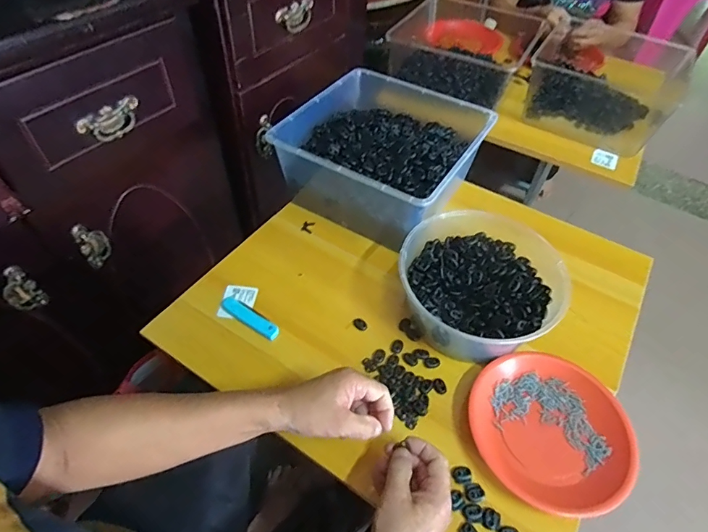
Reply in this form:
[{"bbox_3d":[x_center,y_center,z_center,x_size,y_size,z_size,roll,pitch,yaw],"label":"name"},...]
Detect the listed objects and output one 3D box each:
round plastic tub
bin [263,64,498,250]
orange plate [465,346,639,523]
[{"bbox_3d":[0.185,0.025,0.635,0.214,0.095,0.214,2,50,-2],"label":"round plastic tub"},{"bbox_3d":[0.049,-0.196,0.779,0.301,0.138,0.295,29,55,19],"label":"bin"},{"bbox_3d":[0.242,0.199,0.539,0.176,0.030,0.188,2,50,-2],"label":"orange plate"}]

